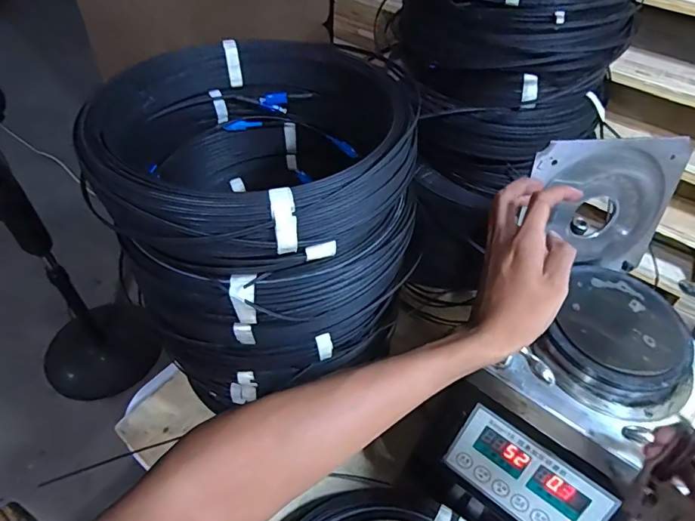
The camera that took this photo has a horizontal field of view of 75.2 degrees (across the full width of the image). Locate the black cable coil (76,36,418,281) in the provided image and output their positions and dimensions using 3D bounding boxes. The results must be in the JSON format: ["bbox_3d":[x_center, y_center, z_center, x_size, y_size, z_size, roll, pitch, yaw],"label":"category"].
[{"bbox_3d":[-0.089,-0.111,0.440,0.275,0.091,0.278,1,48,-1],"label":"black cable coil"}]

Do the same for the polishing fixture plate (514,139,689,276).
[{"bbox_3d":[0.268,-0.054,0.486,0.170,0.154,0.011,-3,35,-8],"label":"polishing fixture plate"}]

